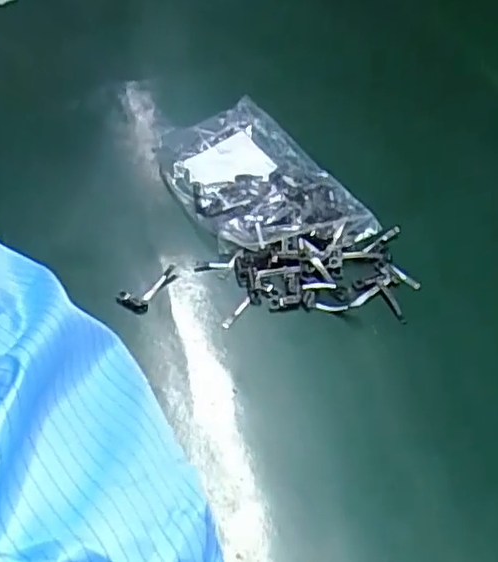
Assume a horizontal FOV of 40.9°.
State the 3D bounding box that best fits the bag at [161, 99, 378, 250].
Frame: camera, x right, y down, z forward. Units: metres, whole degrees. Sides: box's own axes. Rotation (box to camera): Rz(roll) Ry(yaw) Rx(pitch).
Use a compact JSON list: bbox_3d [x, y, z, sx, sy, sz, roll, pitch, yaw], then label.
[{"bbox_3d":[0.003,-0.062,0.414,0.089,0.021,0.139,-22,57,-20],"label":"bag"}]

